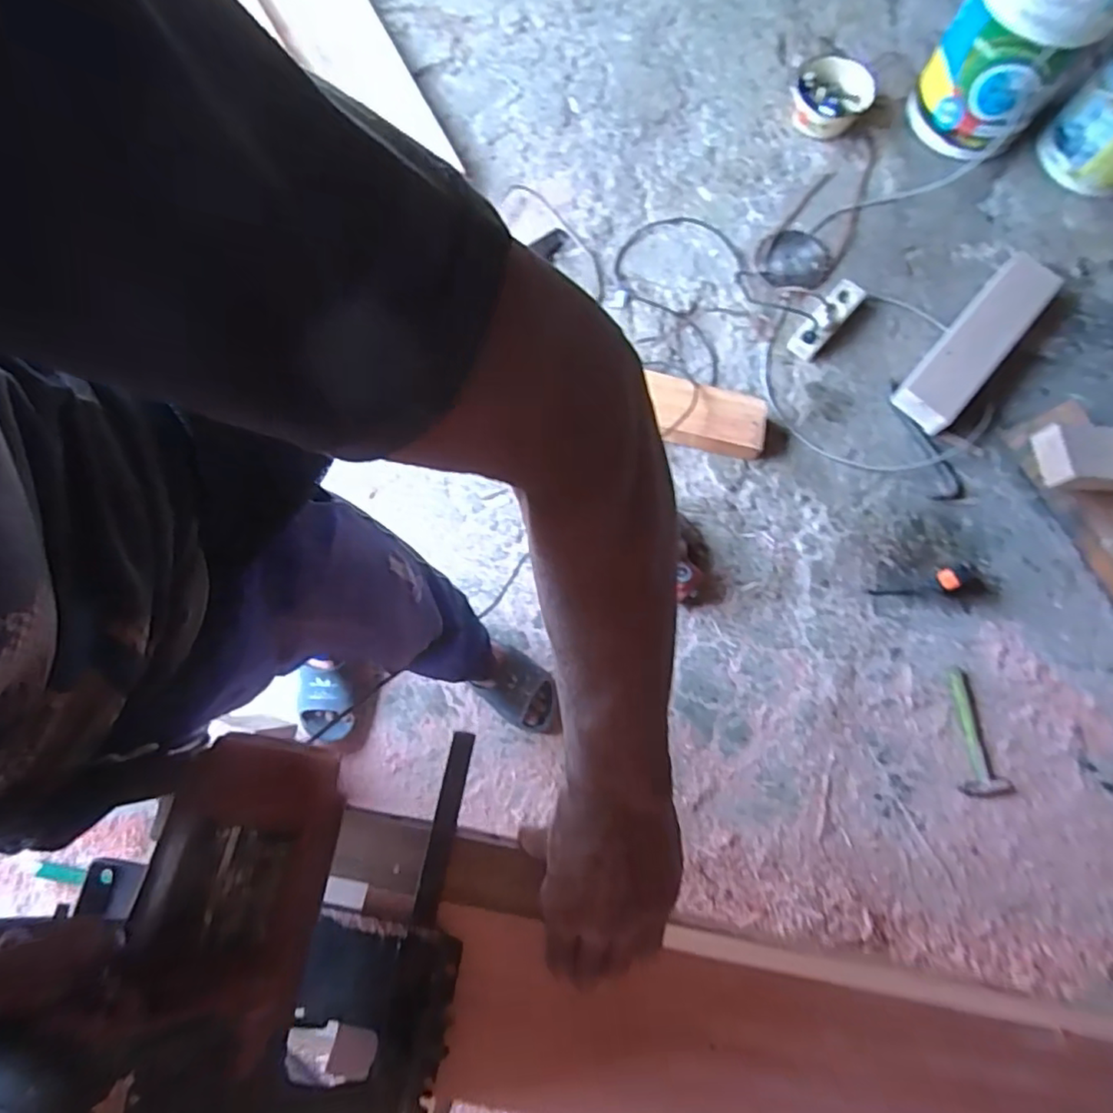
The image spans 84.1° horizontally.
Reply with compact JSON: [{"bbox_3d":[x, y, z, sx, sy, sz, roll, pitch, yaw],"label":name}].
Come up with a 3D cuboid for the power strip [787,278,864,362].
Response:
[{"bbox_3d":[0.608,-0.533,1.380,0.066,0.048,0.210,41,80,8],"label":"power strip"}]

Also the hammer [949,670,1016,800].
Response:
[{"bbox_3d":[0.820,0.346,1.210,0.096,0.029,0.235,-3,77,-1],"label":"hammer"}]

